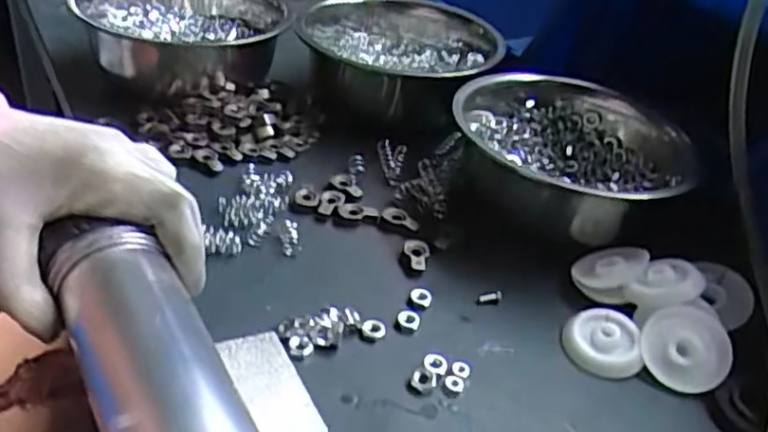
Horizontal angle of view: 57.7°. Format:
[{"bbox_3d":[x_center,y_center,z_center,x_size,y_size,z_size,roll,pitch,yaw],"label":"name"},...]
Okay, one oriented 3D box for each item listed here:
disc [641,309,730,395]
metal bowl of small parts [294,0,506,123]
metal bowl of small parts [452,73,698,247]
[{"bbox_3d":[0.176,0.078,0.408,0.048,0.005,0.048,-3,69,8],"label":"disc"},{"bbox_3d":[0.007,-0.143,0.622,0.149,0.072,0.205,-2,36,-15],"label":"metal bowl of small parts"},{"bbox_3d":[0.128,-0.038,0.508,0.152,0.077,0.139,6,35,-4],"label":"metal bowl of small parts"}]

